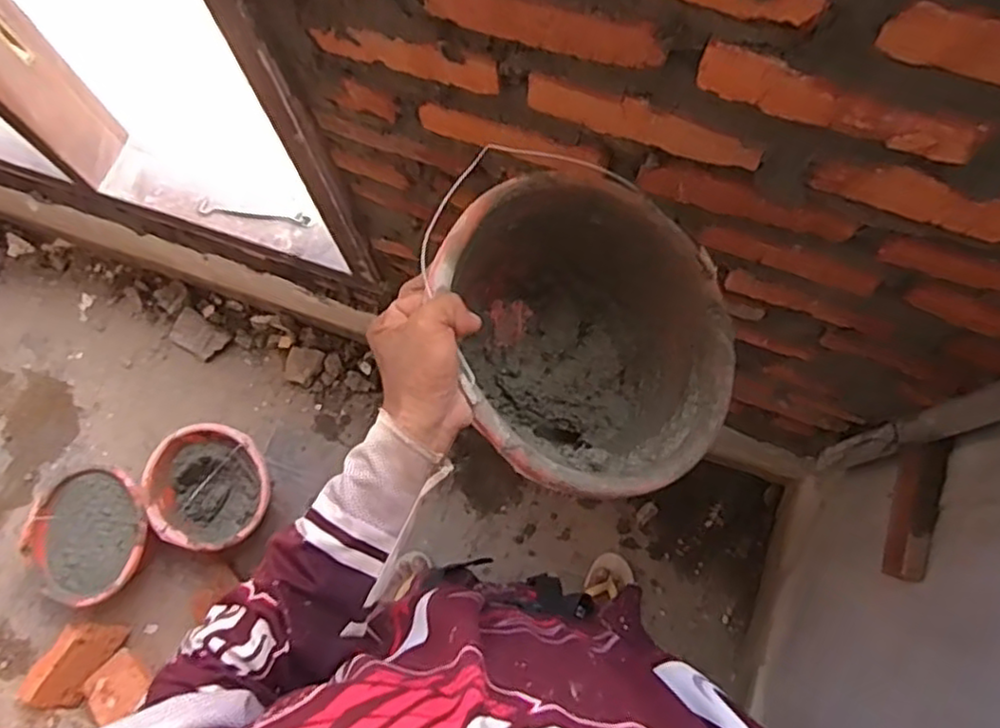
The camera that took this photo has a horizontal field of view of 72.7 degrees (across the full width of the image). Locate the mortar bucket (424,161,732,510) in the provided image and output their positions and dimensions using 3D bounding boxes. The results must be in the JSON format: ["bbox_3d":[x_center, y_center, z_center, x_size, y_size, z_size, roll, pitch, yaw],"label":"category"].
[{"bbox_3d":[0.074,-0.016,0.572,0.203,0.185,0.247,-18,73,-3],"label":"mortar bucket"}]

